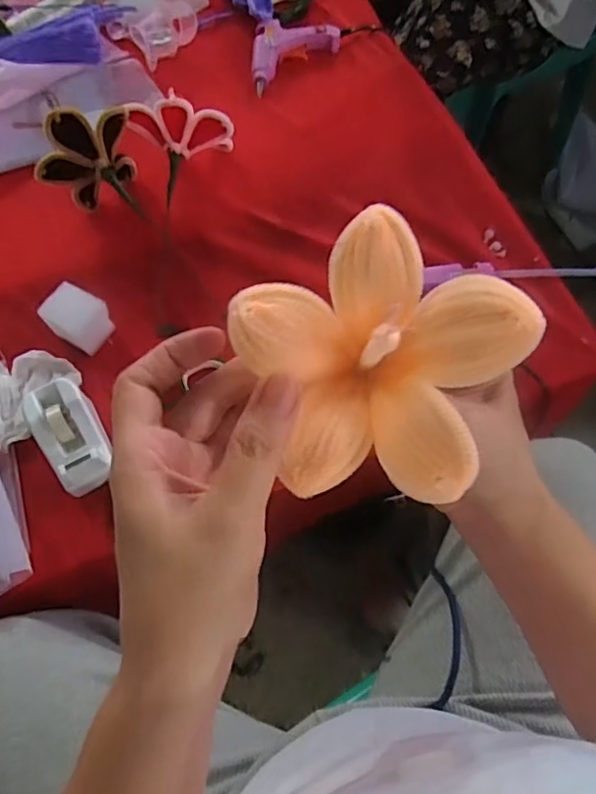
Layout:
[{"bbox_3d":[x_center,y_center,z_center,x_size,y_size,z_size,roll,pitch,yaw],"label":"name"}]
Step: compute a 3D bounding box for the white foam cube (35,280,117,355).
[{"bbox_3d":[-0.224,-0.078,0.588,0.052,0.048,0.050,30,71,13],"label":"white foam cube"}]

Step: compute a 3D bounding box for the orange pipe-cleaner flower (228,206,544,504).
[{"bbox_3d":[0.031,-0.013,0.234,0.115,0.046,0.115,0,93,7],"label":"orange pipe-cleaner flower"}]

